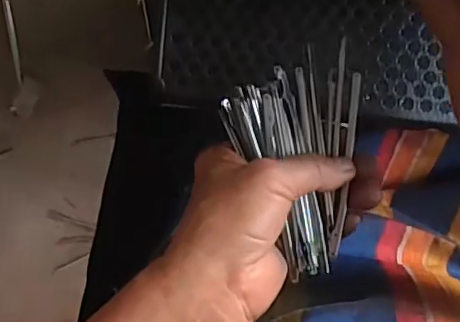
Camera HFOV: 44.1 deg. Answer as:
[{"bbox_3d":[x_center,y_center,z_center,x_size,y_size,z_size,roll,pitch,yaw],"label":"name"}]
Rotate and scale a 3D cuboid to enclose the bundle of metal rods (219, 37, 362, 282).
[{"bbox_3d":[0.051,0.001,0.322,0.078,0.020,0.113,-25,94,3],"label":"bundle of metal rods"}]

